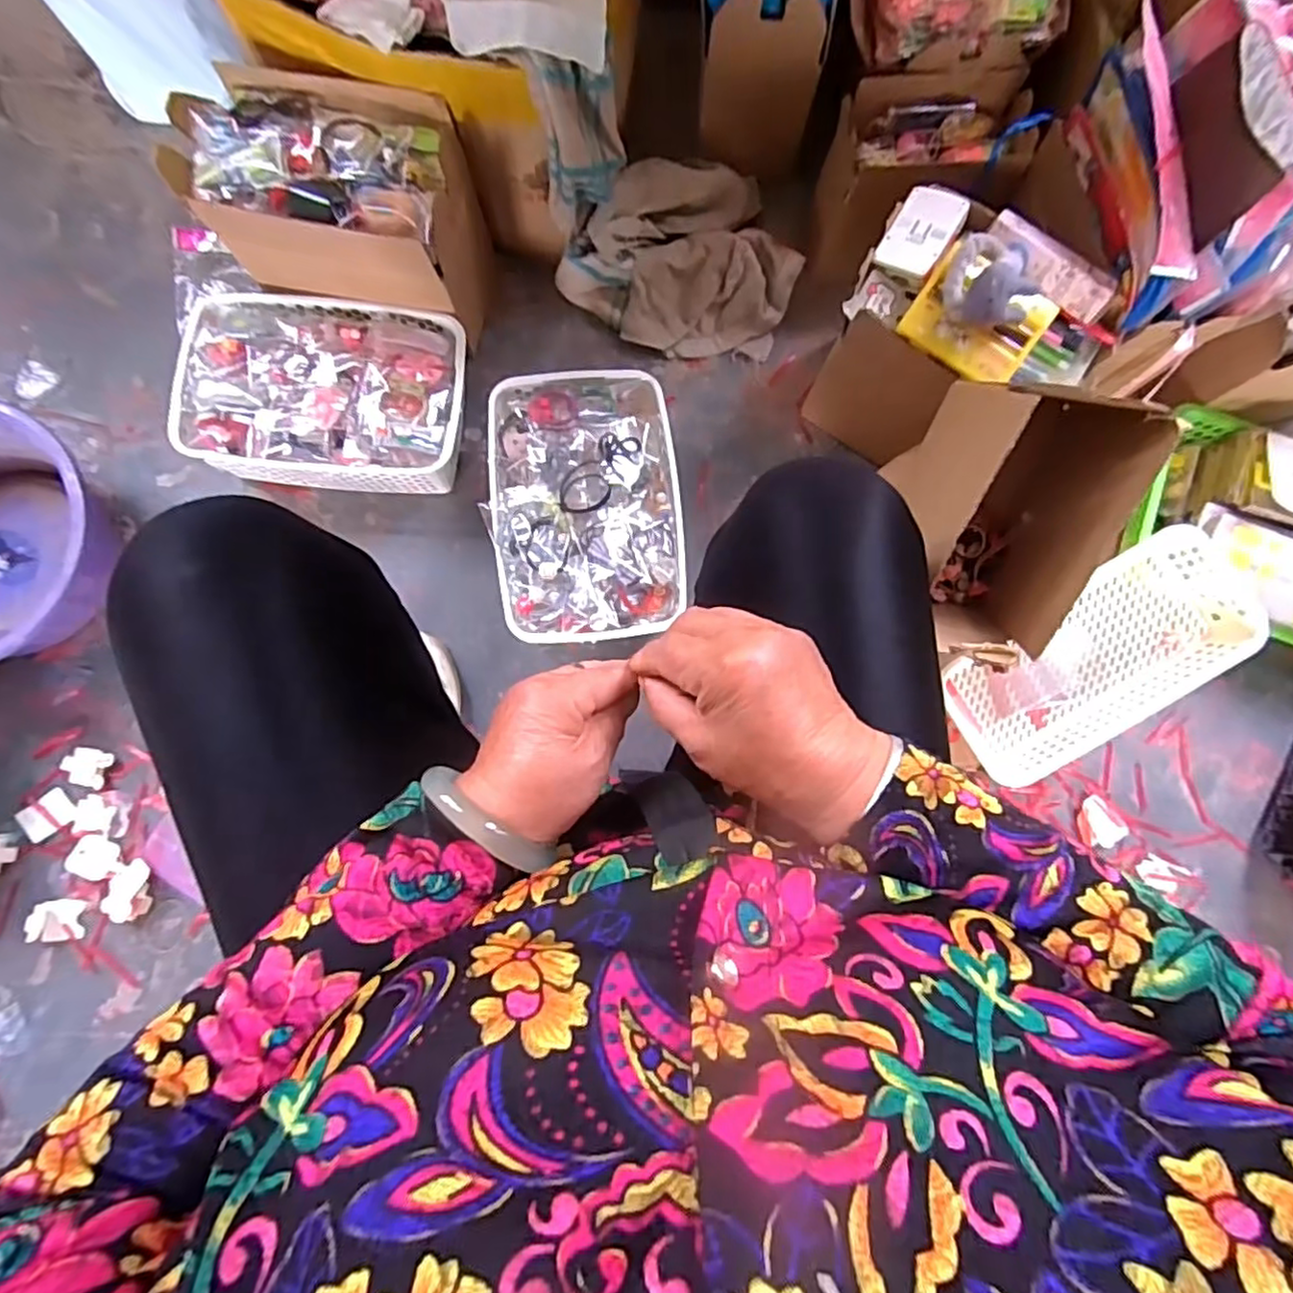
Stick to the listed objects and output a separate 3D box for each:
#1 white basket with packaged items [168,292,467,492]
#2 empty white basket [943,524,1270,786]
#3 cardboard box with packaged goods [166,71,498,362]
[{"bbox_3d":[-0.352,-0.280,0.760,0.295,0.096,0.201,4,82,-1],"label":"white basket with packaged items"},{"bbox_3d":[0.421,0.012,0.631,0.281,0.052,0.136,-37,85,6],"label":"empty white basket"},{"bbox_3d":[-0.313,-0.449,0.725,0.249,0.208,0.144,9,82,0],"label":"cardboard box with packaged goods"}]

